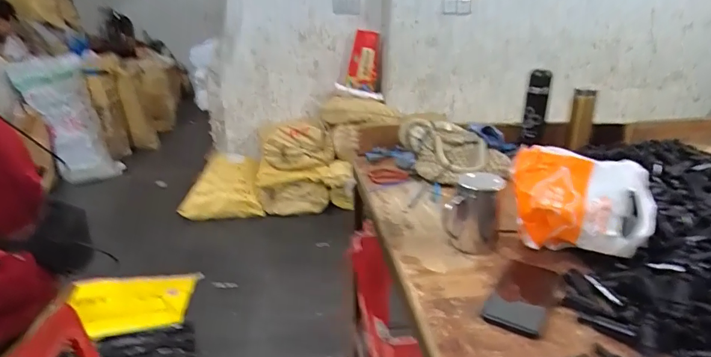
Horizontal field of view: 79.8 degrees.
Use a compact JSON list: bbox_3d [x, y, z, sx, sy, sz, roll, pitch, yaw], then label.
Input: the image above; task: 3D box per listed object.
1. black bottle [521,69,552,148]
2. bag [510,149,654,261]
[{"bbox_3d":[0.493,-0.208,1.155,0.058,0.160,0.042,11,24,24],"label":"black bottle"},{"bbox_3d":[0.345,0.050,0.669,0.190,0.145,0.107,6,25,20],"label":"bag"}]

